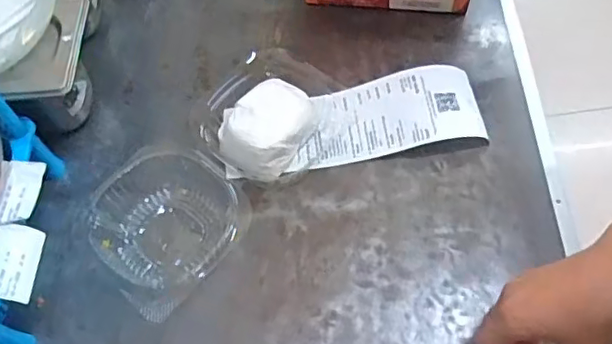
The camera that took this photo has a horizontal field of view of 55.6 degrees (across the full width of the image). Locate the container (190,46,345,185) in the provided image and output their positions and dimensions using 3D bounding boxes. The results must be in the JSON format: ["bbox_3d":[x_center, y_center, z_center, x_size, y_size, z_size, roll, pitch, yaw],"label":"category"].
[{"bbox_3d":[-0.042,-0.054,0.529,0.124,0.047,0.113,-2,61,3],"label":"container"}]

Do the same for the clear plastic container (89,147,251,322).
[{"bbox_3d":[-0.123,0.040,0.489,0.112,0.039,0.127,32,67,19],"label":"clear plastic container"}]

